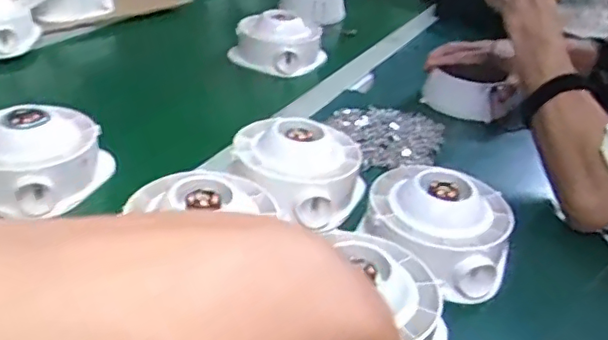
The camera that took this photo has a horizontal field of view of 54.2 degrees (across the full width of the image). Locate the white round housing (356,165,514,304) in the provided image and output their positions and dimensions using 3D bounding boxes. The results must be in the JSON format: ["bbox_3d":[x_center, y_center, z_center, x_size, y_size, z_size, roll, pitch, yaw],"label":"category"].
[{"bbox_3d":[0.124,0.045,0.550,0.130,0.065,0.132,5,32,-3],"label":"white round housing"}]

